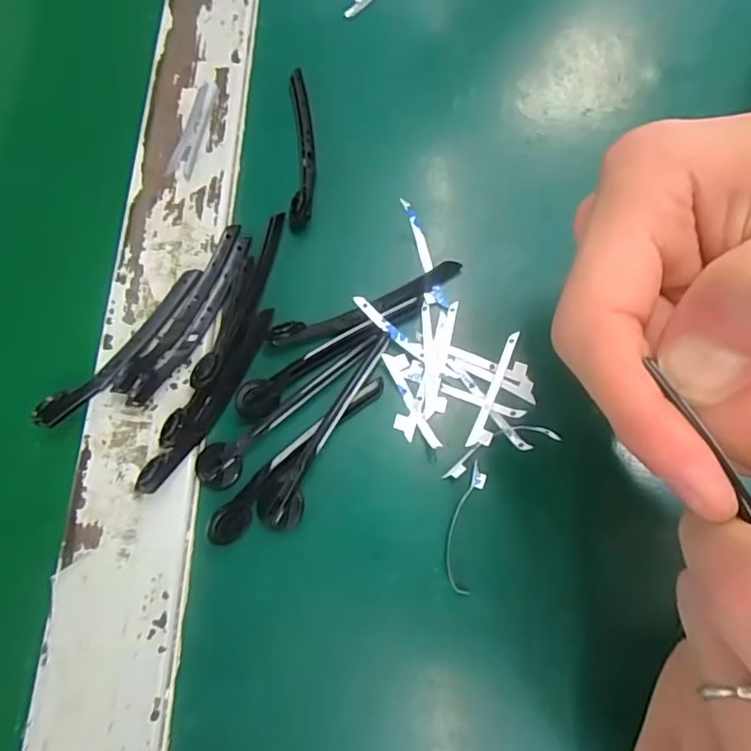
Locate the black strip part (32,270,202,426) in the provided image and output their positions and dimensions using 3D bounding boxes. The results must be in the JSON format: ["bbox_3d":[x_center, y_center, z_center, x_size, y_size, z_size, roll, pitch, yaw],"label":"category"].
[{"bbox_3d":[-0.087,-0.009,0.195,0.013,0.006,0.072,36,76,12],"label":"black strip part"}]

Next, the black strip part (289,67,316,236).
[{"bbox_3d":[-0.029,-0.089,0.219,0.010,0.006,0.074,-3,72,0],"label":"black strip part"}]

